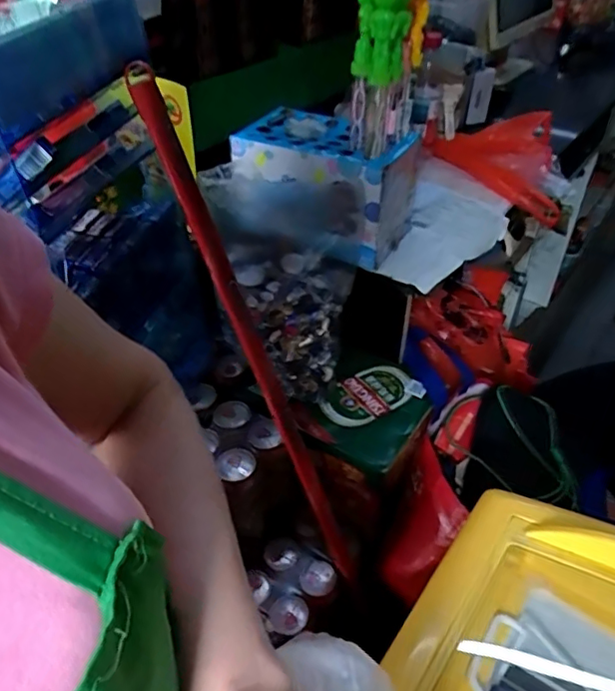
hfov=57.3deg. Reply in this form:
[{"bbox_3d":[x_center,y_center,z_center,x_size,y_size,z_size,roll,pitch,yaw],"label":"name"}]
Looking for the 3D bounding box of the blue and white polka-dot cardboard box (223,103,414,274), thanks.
[{"bbox_3d":[0.026,-0.239,0.832,0.237,0.155,0.199,14,43,17],"label":"blue and white polka-dot cardboard box"}]

